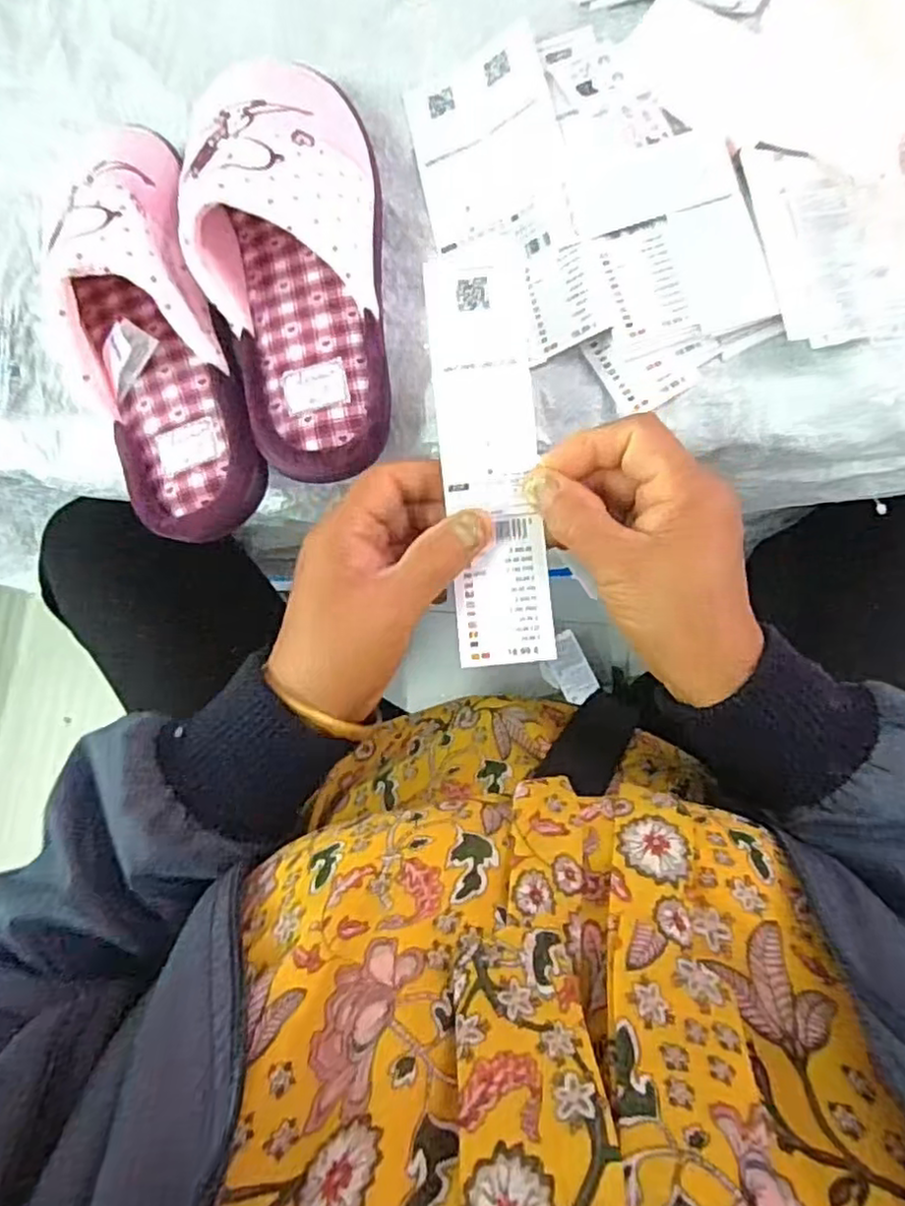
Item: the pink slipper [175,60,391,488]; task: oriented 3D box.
[{"bbox_3d":[-0.088,-0.182,0.357,0.093,0.076,0.216,-4,84,8],"label":"pink slipper"}]

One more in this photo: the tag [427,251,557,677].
[{"bbox_3d":[0.018,-0.068,0.316,0.046,0.006,0.191,-4,90,2],"label":"tag"}]

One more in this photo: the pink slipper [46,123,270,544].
[{"bbox_3d":[-0.167,-0.144,0.359,0.081,0.066,0.221,-14,97,7],"label":"pink slipper"}]

